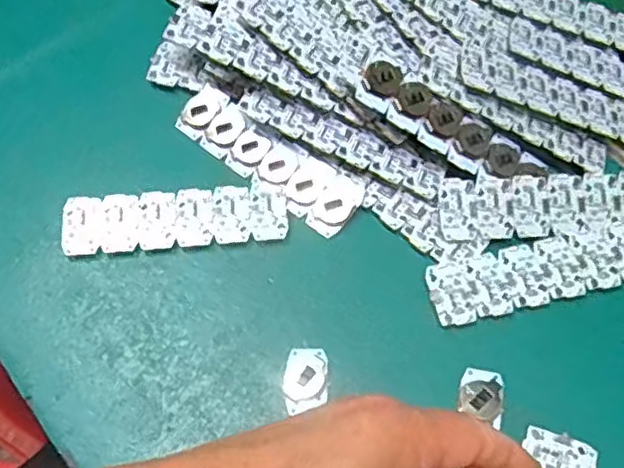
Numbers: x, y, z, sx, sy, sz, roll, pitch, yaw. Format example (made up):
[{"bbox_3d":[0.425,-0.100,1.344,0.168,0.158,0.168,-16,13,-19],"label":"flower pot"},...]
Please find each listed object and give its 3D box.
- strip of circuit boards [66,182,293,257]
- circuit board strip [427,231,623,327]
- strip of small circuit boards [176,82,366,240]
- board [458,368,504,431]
[{"bbox_3d":[-0.066,-0.007,0.325,0.105,0.007,0.028,-5,63,-4],"label":"strip of circuit boards"},{"bbox_3d":[0.108,0.018,0.313,0.105,0.006,0.029,-11,63,-7],"label":"circuit board strip"},{"bbox_3d":[-0.023,-0.039,0.341,0.107,0.006,0.030,36,67,16],"label":"strip of small circuit boards"},{"bbox_3d":[0.073,0.070,0.287,0.019,0.005,0.022,13,63,6],"label":"board"}]

